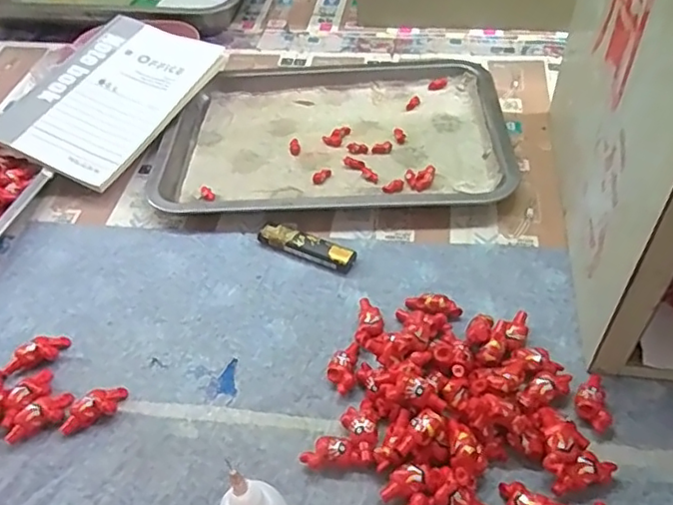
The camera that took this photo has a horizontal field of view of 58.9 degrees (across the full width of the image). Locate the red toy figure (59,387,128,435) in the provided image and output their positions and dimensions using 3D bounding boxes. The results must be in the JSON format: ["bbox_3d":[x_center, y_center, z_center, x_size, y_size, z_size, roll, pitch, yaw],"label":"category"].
[{"bbox_3d":[-0.157,0.101,0.383,0.043,0.015,0.016,-26,52,-17],"label":"red toy figure"}]

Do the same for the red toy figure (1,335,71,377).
[{"bbox_3d":[-0.209,0.071,0.414,0.044,0.015,0.017,-24,51,-16],"label":"red toy figure"}]

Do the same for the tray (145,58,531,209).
[{"bbox_3d":[-0.002,-0.128,0.575,0.308,0.023,0.245,-1,49,3],"label":"tray"}]

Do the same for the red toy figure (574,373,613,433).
[{"bbox_3d":[0.157,0.091,0.369,0.019,0.013,0.038,3,49,7],"label":"red toy figure"}]

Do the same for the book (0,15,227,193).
[{"bbox_3d":[-0.223,-0.155,0.579,0.145,0.015,0.198,26,60,13],"label":"book"}]

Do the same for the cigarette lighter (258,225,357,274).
[{"bbox_3d":[-0.024,-0.005,0.469,0.079,0.011,0.019,17,52,19],"label":"cigarette lighter"}]

